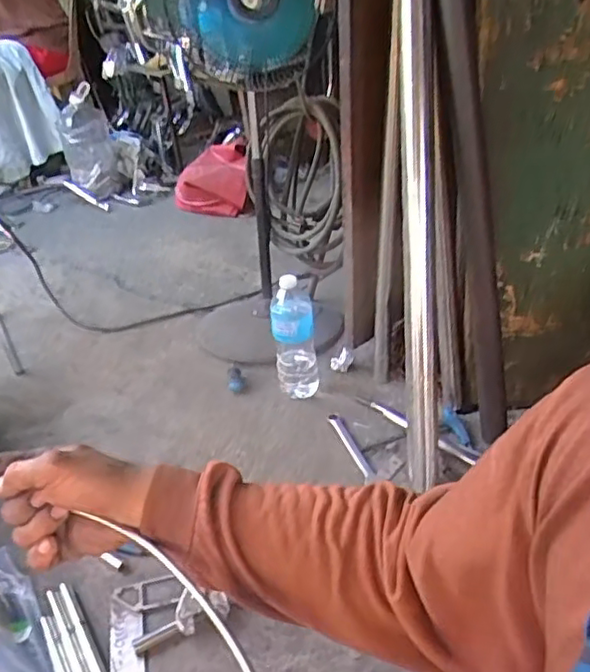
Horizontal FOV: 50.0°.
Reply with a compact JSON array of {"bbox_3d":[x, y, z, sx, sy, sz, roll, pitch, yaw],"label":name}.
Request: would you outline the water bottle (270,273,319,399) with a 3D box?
[{"bbox_3d":[-0.001,-0.002,1.242,0.083,0.253,0.082,-5,34,-1],"label":"water bottle"}]

